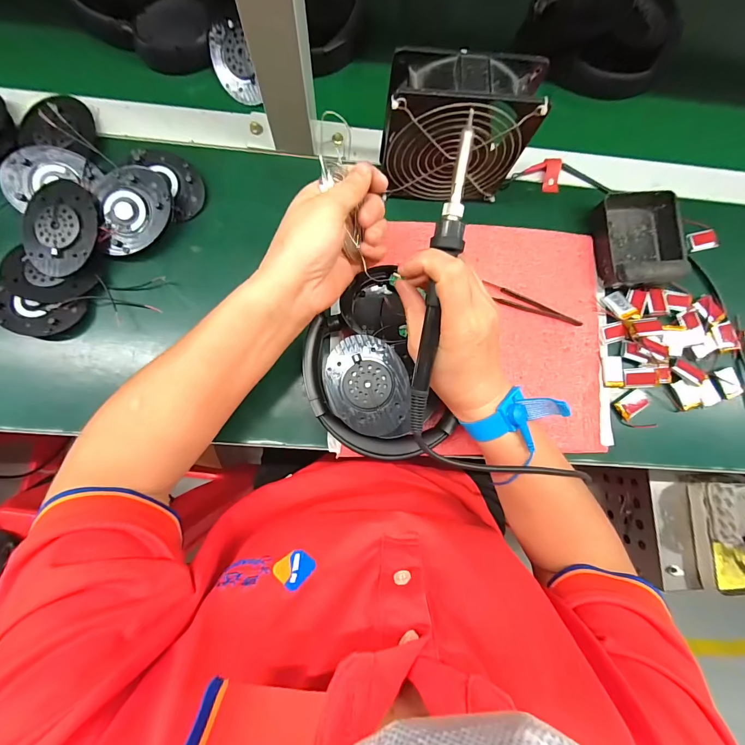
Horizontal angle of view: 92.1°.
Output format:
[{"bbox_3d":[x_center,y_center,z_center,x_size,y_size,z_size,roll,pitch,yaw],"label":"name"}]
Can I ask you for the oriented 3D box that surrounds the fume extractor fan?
[{"bbox_3d":[0.069,-0.209,0.318,0.124,0.113,0.048,-1,82,-4],"label":"fume extractor fan"}]

